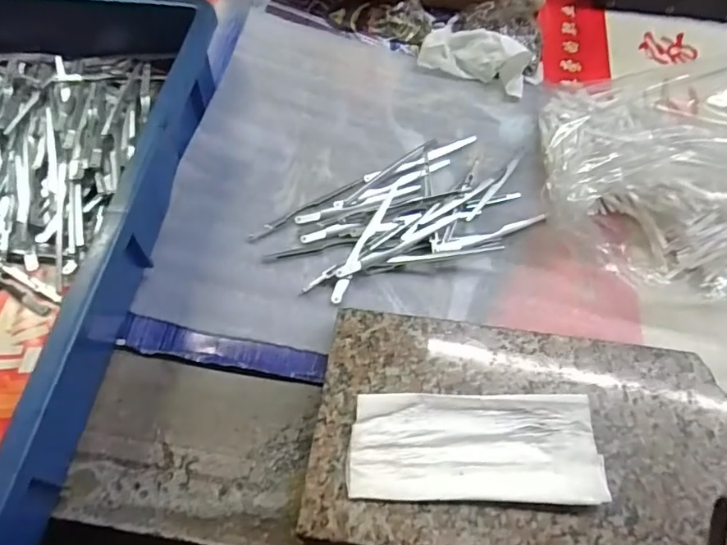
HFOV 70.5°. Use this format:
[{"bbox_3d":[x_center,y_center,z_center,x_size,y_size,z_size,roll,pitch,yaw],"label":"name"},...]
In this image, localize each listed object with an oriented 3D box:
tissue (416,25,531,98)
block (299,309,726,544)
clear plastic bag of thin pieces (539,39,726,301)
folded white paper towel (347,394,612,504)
[{"bbox_3d":[0.101,-0.196,0.467,0.097,0.038,0.048,14,61,9],"label":"tissue"},{"bbox_3d":[0.095,0.100,0.301,0.237,0.032,0.131,6,60,4],"label":"block"},{"bbox_3d":[0.223,-0.081,0.381,0.168,0.076,0.191,12,62,6],"label":"clear plastic bag of thin pieces"},{"bbox_3d":[0.061,0.095,0.283,0.133,0.011,0.054,1,60,1],"label":"folded white paper towel"}]

